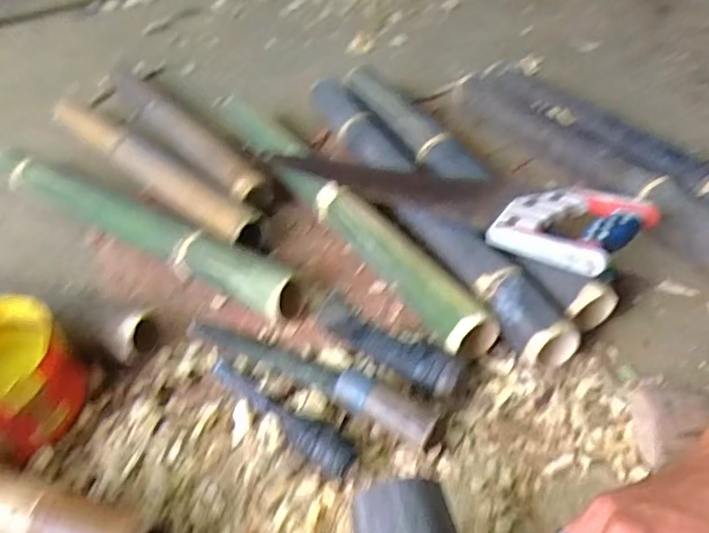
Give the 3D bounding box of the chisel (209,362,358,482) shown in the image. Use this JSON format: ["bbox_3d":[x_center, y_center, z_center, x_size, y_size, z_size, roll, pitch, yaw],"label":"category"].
[{"bbox_3d":[-0.078,0.140,0.559,0.194,0.028,0.032,30,54,32],"label":"chisel"}]

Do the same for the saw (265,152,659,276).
[{"bbox_3d":[0.096,-0.106,0.715,0.494,0.046,0.117,24,51,30],"label":"saw"}]

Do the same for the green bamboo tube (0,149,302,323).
[{"bbox_3d":[-0.332,-0.076,0.803,0.653,0.057,0.075,24,51,28],"label":"green bamboo tube"}]

